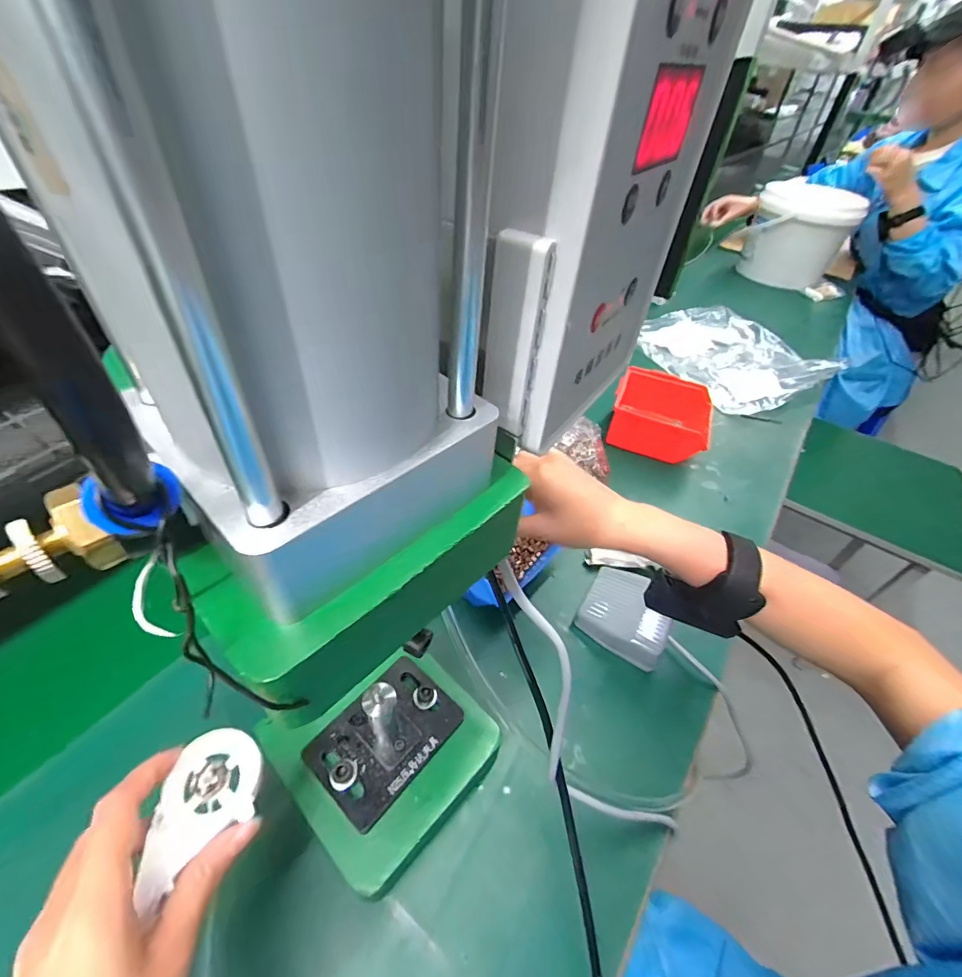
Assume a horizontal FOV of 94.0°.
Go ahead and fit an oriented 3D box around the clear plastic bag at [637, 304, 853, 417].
[{"bbox_3d":[0.457,-0.256,0.847,0.295,0.037,0.317,-20,50,-23],"label":"clear plastic bag"}]

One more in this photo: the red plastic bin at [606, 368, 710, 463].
[{"bbox_3d":[0.259,-0.106,0.641,0.130,0.059,0.123,21,47,16],"label":"red plastic bin"}]

